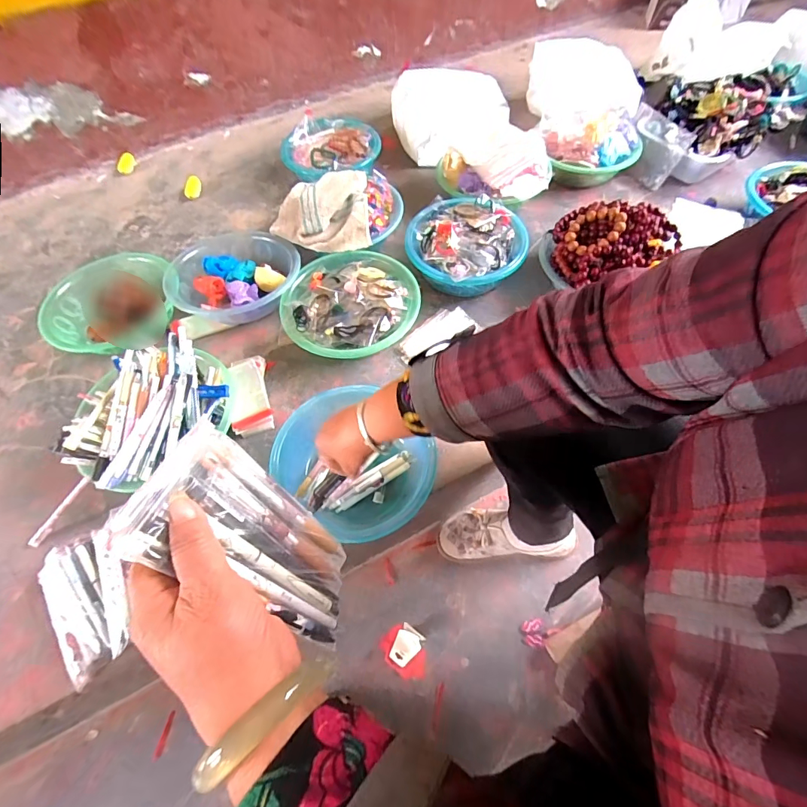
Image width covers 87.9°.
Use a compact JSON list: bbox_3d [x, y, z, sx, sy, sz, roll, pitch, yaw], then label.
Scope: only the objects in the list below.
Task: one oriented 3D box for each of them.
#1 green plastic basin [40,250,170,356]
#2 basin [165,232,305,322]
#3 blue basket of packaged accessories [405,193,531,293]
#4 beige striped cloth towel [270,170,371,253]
[{"bbox_3d":[-0.545,-0.178,0.788,0.200,0.088,0.200,-1,58,2],"label":"green plastic basin"},{"bbox_3d":[-0.308,-0.229,0.800,0.228,0.081,0.222,-1,58,2],"label":"basin"},{"bbox_3d":[0.118,-0.298,0.799,0.214,0.095,0.214,9,59,8],"label":"blue basket of packaged accessories"},{"bbox_3d":[-0.164,-0.381,0.811,0.189,0.057,0.203,-6,58,-1],"label":"beige striped cloth towel"}]

